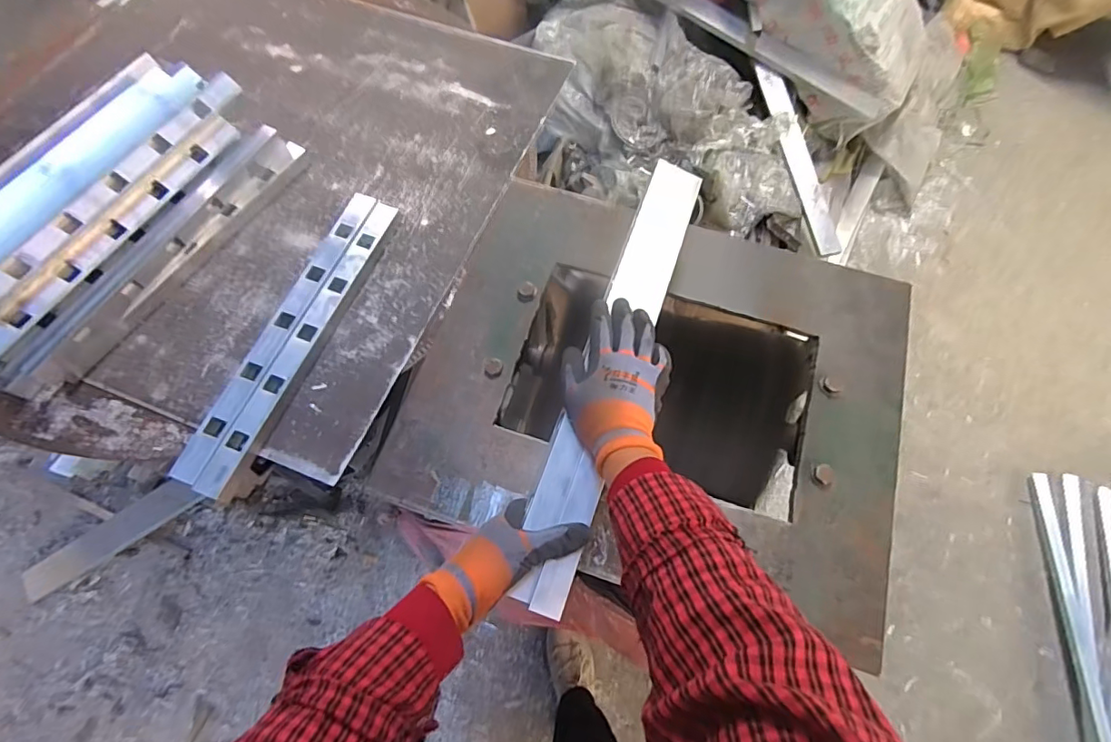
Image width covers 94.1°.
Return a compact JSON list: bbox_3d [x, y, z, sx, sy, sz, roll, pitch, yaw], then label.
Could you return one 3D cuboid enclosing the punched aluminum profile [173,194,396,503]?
[{"bbox_3d":[-0.417,-0.068,0.831,0.098,0.031,0.535,18,68,7],"label":"punched aluminum profile"}]

